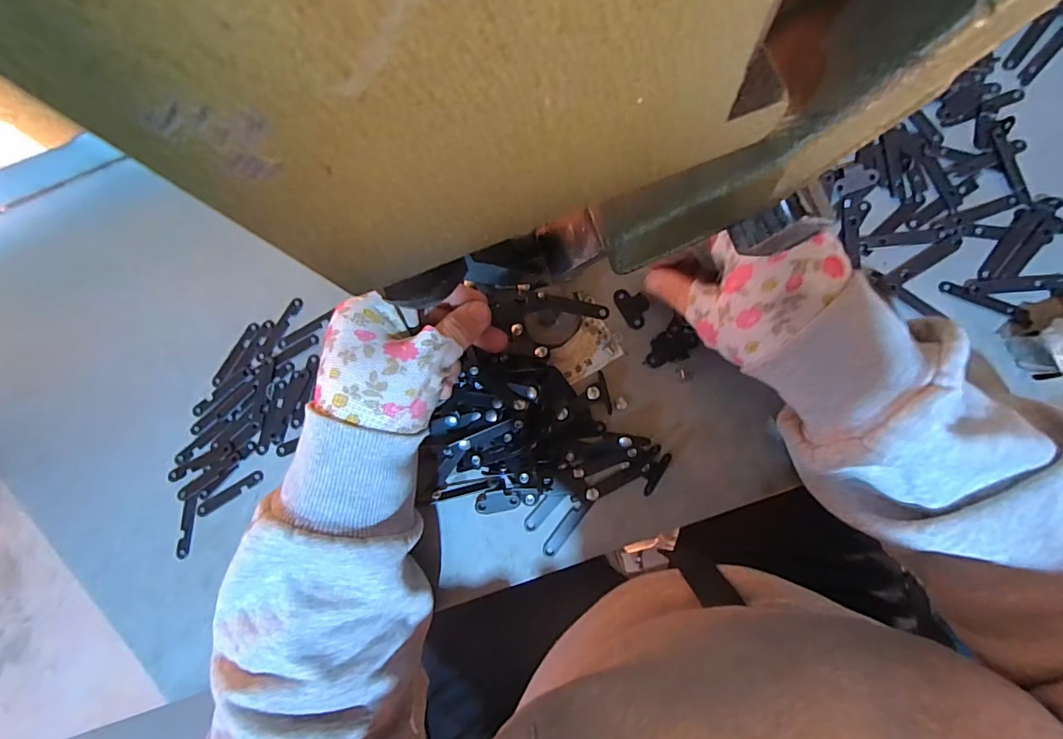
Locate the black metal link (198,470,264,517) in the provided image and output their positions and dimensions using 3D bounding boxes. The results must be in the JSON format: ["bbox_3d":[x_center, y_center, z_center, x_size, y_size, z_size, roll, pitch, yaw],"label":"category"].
[{"bbox_3d":[-0.209,0.086,0.346,0.051,0.004,0.009,-30,80,2],"label":"black metal link"}]

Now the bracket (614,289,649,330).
[{"bbox_3d":[0.068,-0.042,0.331,0.019,0.004,0.029,-29,80,2],"label":"bracket"}]

